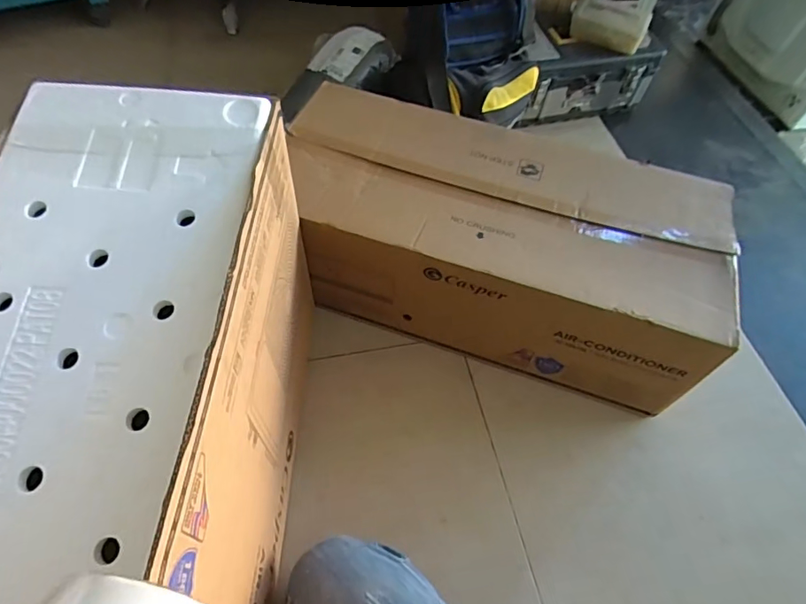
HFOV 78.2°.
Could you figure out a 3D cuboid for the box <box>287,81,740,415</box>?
[{"bbox_3d":[0.159,-0.115,0.936,0.787,0.240,0.380,19,57,9],"label":"box"}]

